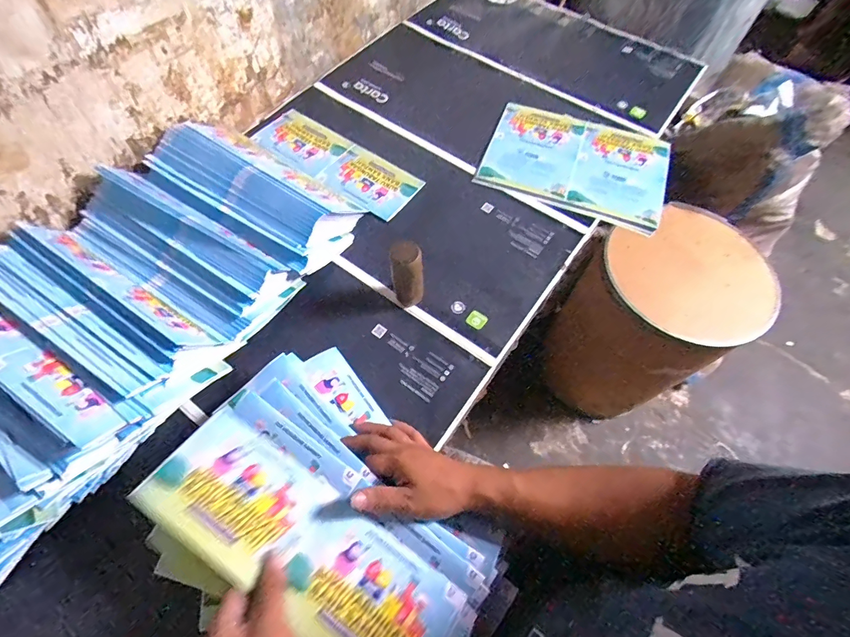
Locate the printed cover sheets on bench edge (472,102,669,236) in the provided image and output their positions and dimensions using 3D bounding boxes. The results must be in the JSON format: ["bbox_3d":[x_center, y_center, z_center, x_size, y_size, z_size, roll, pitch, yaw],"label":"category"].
[{"bbox_3d":[0.264,-0.280,0.736,0.304,0.017,0.221,19,63,8],"label":"printed cover sheets on bench edge"}]

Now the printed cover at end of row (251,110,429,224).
[{"bbox_3d":[-0.155,-0.275,0.724,0.308,0.010,0.114,31,65,14],"label":"printed cover at end of row"}]

